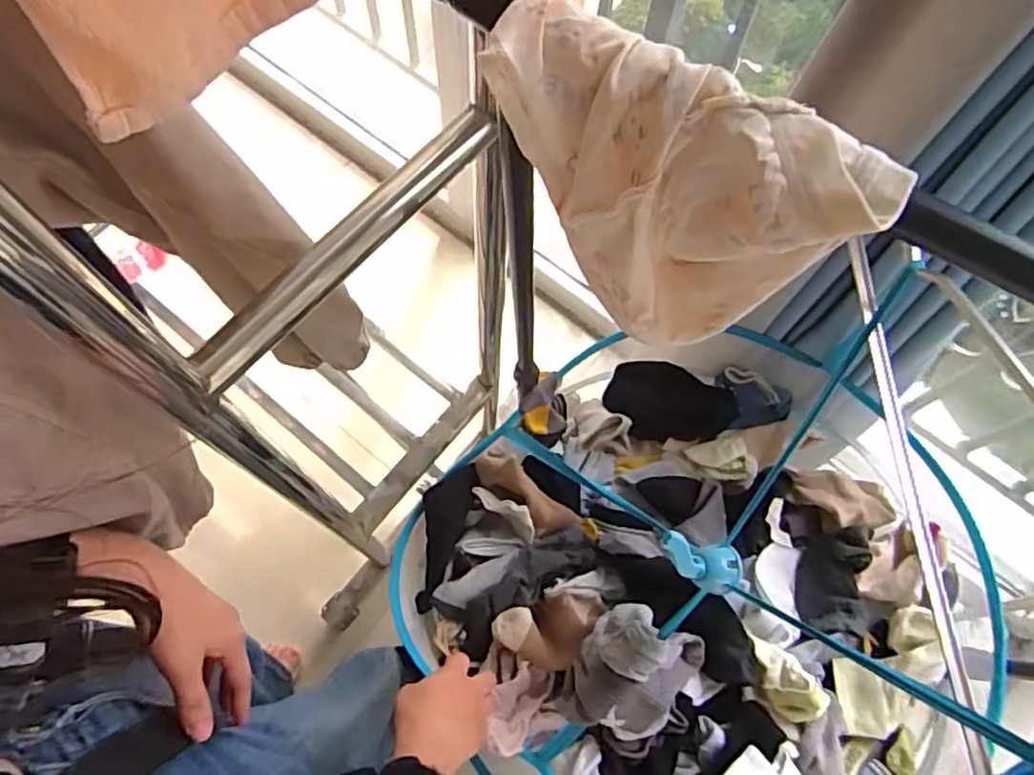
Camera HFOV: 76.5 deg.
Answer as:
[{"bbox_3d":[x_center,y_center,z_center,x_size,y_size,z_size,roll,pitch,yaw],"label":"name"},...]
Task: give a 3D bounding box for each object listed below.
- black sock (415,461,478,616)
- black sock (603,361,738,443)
[{"bbox_3d":[-0.091,0.166,0.752,0.056,0.036,0.166,19,70,5],"label":"black sock"},{"bbox_3d":[0.203,0.017,0.871,0.162,0.034,0.107,6,69,0],"label":"black sock"}]

